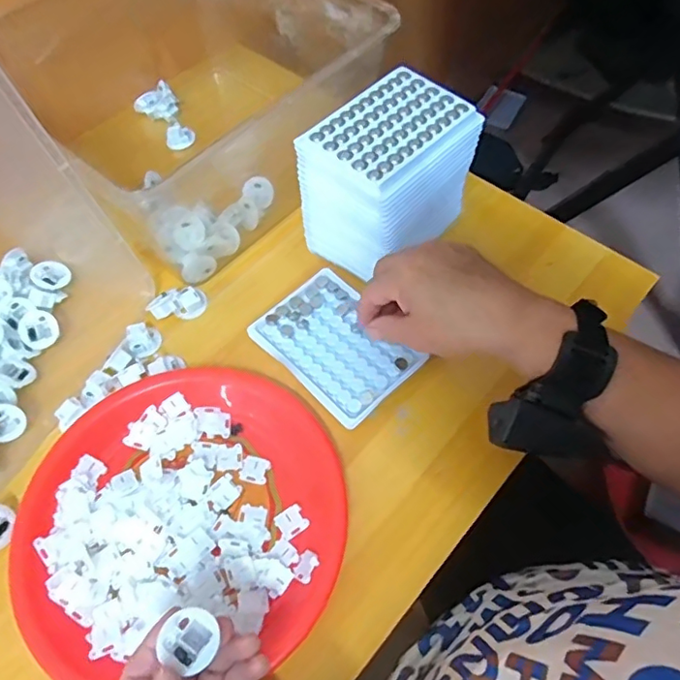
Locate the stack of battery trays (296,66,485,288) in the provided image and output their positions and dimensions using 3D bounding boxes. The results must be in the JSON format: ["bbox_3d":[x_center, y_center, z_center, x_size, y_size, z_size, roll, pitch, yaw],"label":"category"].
[{"bbox_3d":[0.044,-0.139,0.480,0.102,0.113,0.130,38,70,20],"label":"stack of battery trays"}]

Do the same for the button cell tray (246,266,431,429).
[{"bbox_3d":[-0.003,0.001,0.471,0.095,0.008,0.131,-41,68,-18],"label":"button cell tray"}]

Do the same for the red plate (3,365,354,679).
[{"bbox_3d":[-0.116,0.120,0.402,0.231,0.022,0.209,-11,62,-3],"label":"red plate"}]

